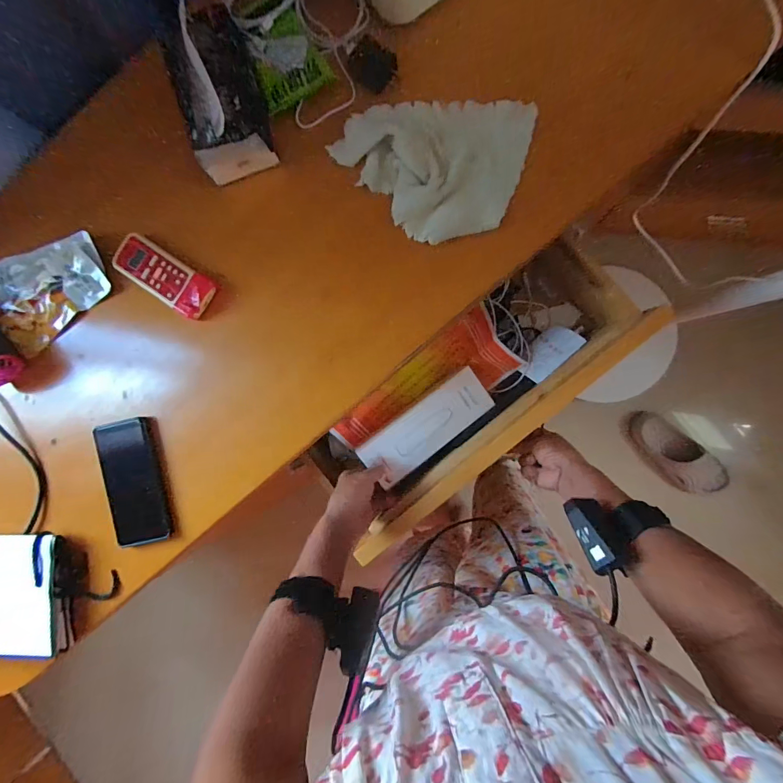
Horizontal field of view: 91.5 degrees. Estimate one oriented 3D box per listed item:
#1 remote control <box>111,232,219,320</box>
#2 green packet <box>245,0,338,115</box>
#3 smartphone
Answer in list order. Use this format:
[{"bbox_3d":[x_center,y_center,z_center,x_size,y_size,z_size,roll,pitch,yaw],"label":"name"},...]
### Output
[{"bbox_3d":[-0.289,-0.147,0.487,0.134,0.021,0.054,32,95,2],"label":"remote control"},{"bbox_3d":[-0.134,-0.407,0.458,0.087,0.018,0.117,-30,91,6],"label":"green packet"},{"bbox_3d":[-0.339,0.120,0.498,0.068,0.010,0.162,-12,92,-6],"label":"smartphone"}]

